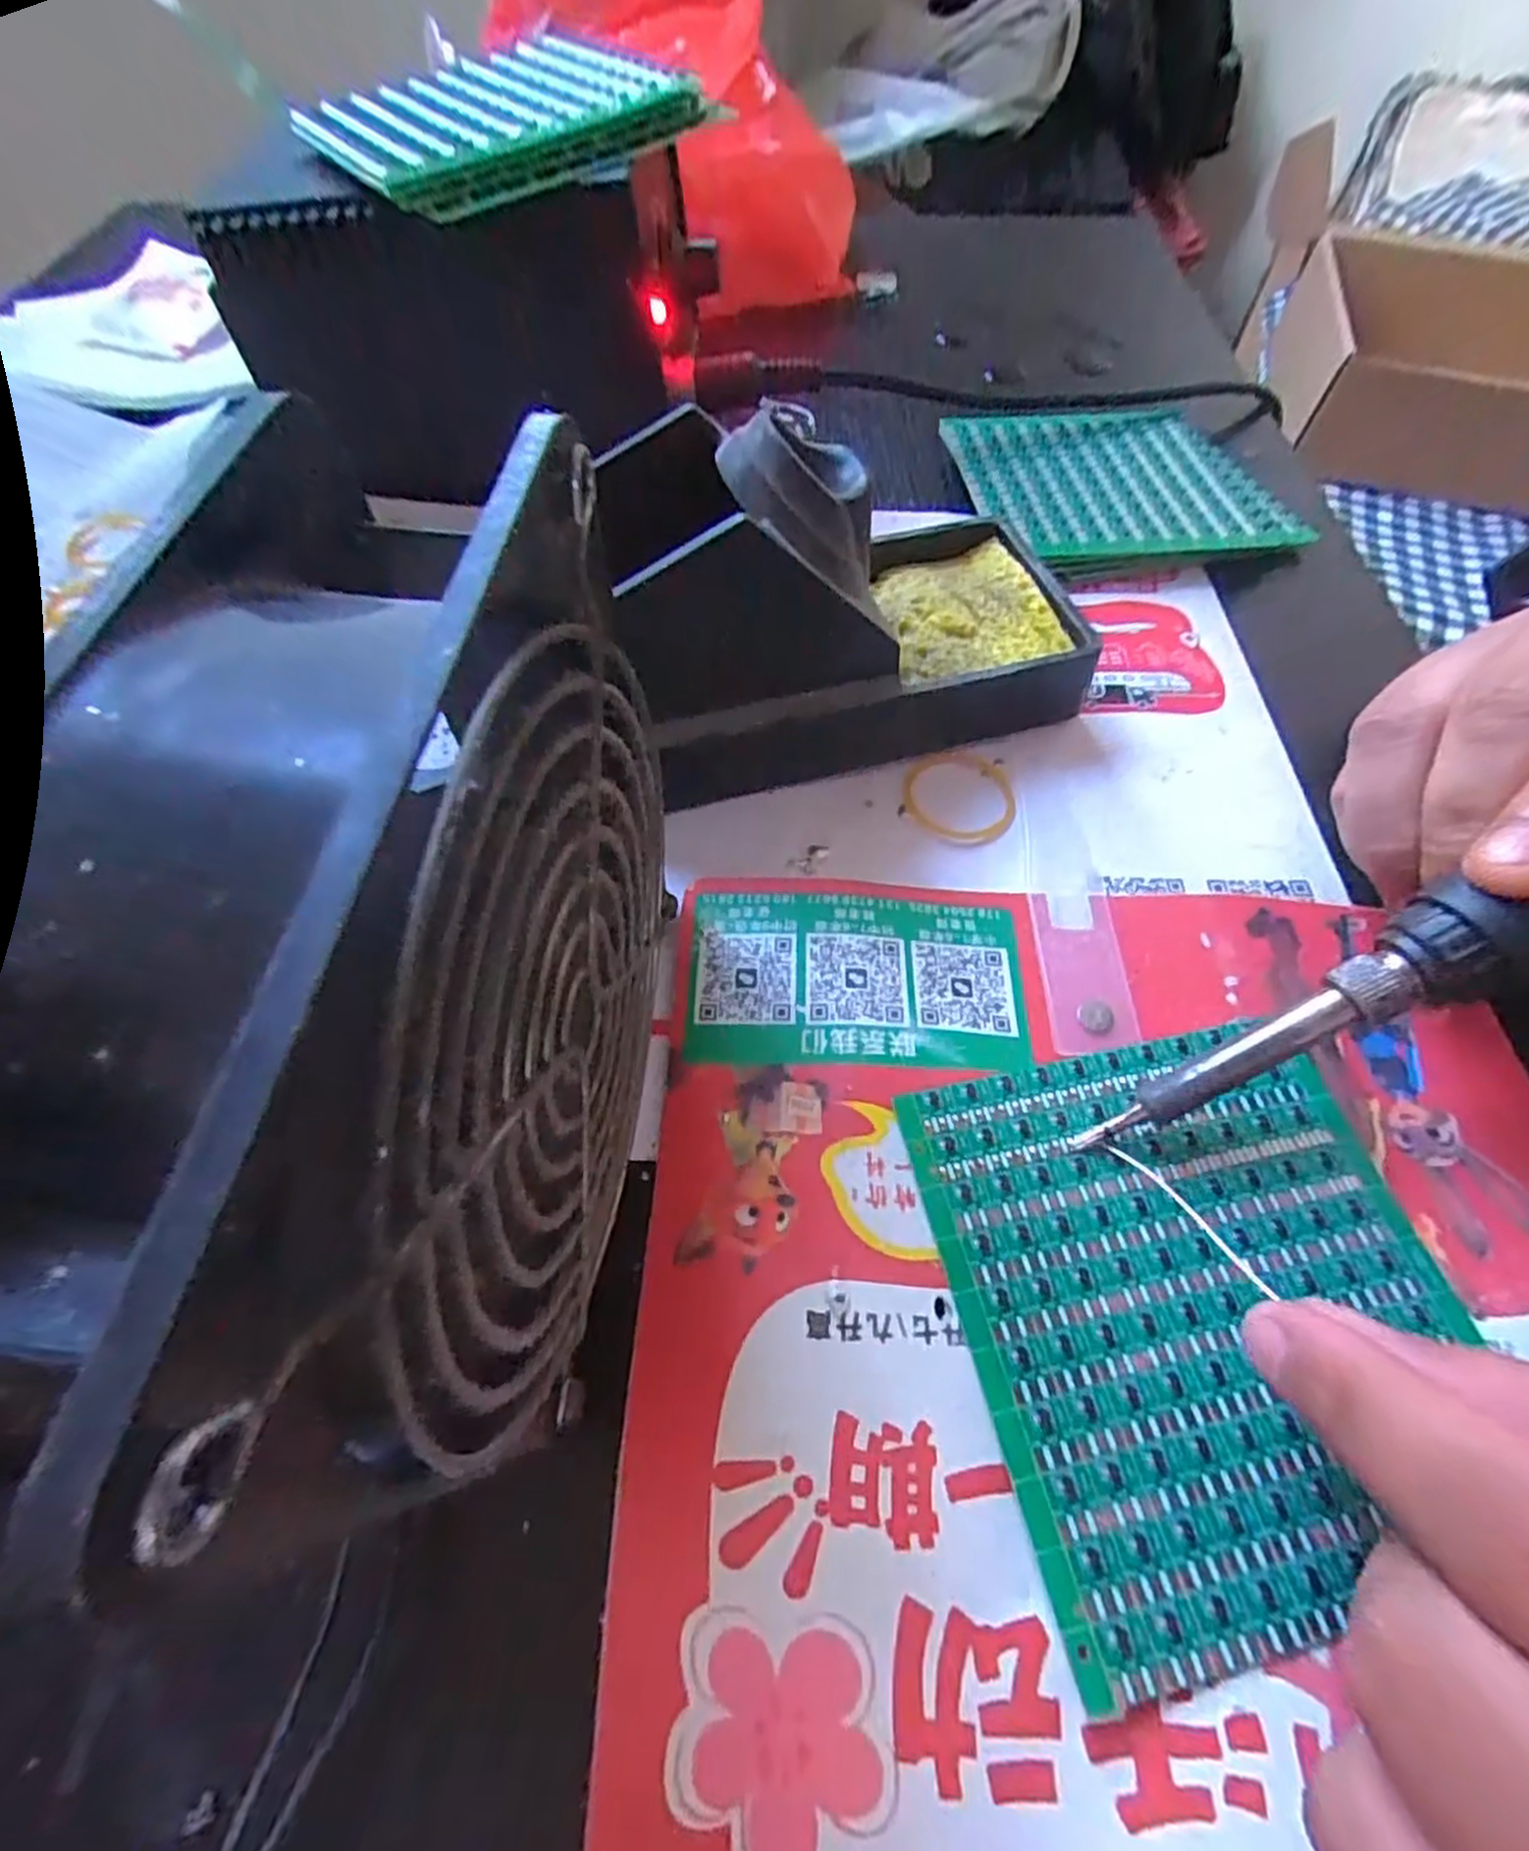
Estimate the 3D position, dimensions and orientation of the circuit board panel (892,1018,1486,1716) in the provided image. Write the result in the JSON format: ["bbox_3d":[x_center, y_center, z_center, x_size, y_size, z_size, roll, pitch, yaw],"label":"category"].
[{"bbox_3d":[0.085,0.070,0.147,0.093,0.004,0.099,-10,59,-7],"label":"circuit board panel"}]

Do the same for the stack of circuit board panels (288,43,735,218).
[{"bbox_3d":[-0.084,-0.243,0.228,0.098,0.014,0.110,-35,66,-20],"label":"stack of circuit board panels"}]

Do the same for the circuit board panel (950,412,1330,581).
[{"bbox_3d":[0.134,-0.167,0.286,0.113,0.007,0.093,-7,58,-5],"label":"circuit board panel"}]

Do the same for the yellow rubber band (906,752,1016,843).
[{"bbox_3d":[0.056,-0.038,0.217,0.031,0.004,0.033,1,59,-1],"label":"yellow rubber band"}]

